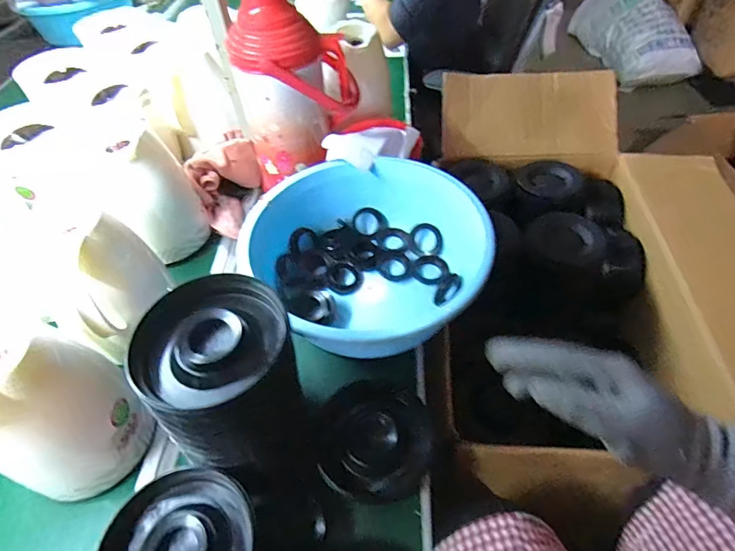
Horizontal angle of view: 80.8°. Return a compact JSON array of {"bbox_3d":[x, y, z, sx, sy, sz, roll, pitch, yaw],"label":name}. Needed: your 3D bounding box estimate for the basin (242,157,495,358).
[{"bbox_3d":[0.012,-0.030,0.698,0.326,0.135,0.348,-2,50,3],"label":"basin"}]

